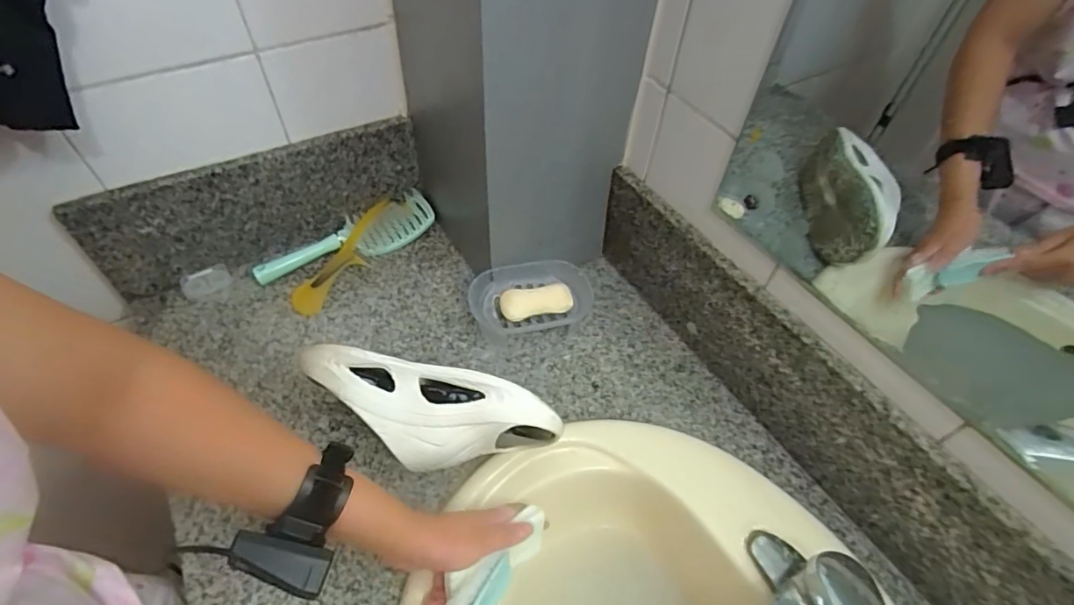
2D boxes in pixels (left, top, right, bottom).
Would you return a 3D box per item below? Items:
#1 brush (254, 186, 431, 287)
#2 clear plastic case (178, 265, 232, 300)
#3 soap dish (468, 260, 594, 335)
[{"bbox_3d":[-0.264,-0.084,0.741,0.254,0.042,0.072,-34,60,-26],"label":"brush"},{"bbox_3d":[-0.437,-0.025,0.692,0.059,0.017,0.039,-26,57,-22],"label":"clear plastic case"},{"bbox_3d":[-0.005,0.005,0.683,0.156,0.055,0.096,-12,52,-12],"label":"soap dish"}]

